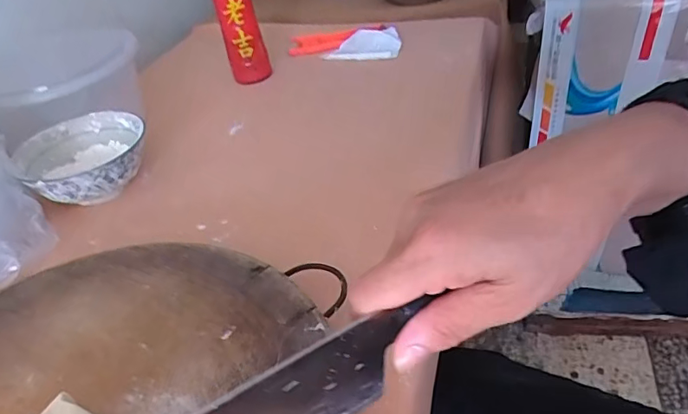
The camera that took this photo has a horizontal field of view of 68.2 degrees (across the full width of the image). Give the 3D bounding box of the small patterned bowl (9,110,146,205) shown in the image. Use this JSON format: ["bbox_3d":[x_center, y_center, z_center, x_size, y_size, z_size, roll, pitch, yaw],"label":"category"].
[{"bbox_3d":[-0.300,-0.048,0.599,0.142,0.067,0.141,-21,38,-13],"label":"small patterned bowl"}]

